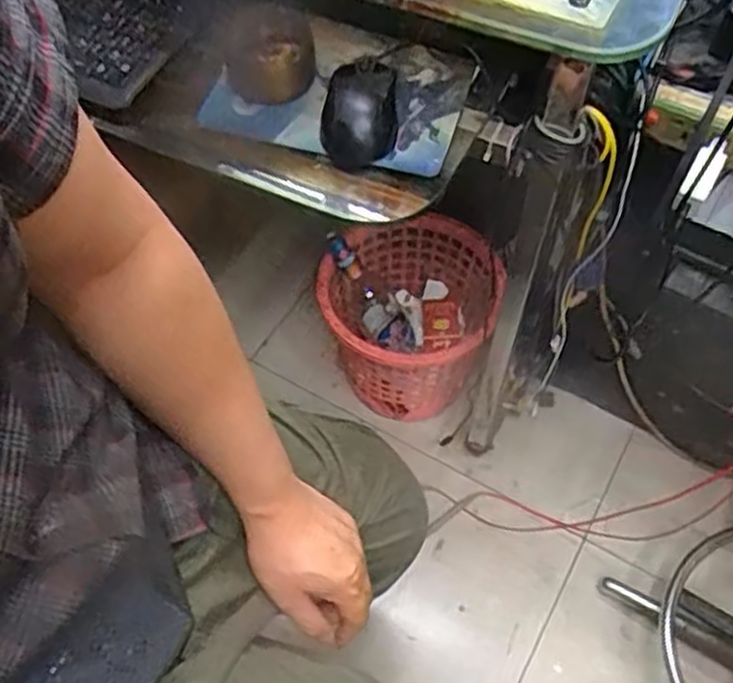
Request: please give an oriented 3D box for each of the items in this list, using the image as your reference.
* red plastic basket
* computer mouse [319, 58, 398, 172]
[{"bbox_3d":[0.057,-0.033,1.146,0.236,0.255,0.236,-1,57,1],"label":"red plastic basket"},{"bbox_3d":[-0.005,-0.190,0.647,0.067,0.038,0.090,1,57,2],"label":"computer mouse"}]

